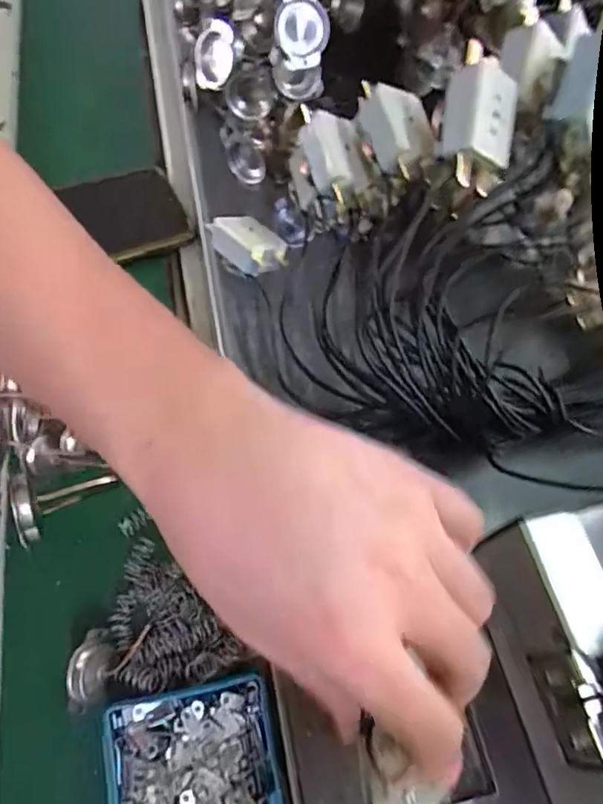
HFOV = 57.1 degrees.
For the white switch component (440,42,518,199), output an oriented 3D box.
[{"bbox_3d":[0.079,-0.125,0.250,0.032,0.018,0.048,3,93,-37],"label":"white switch component"}]

